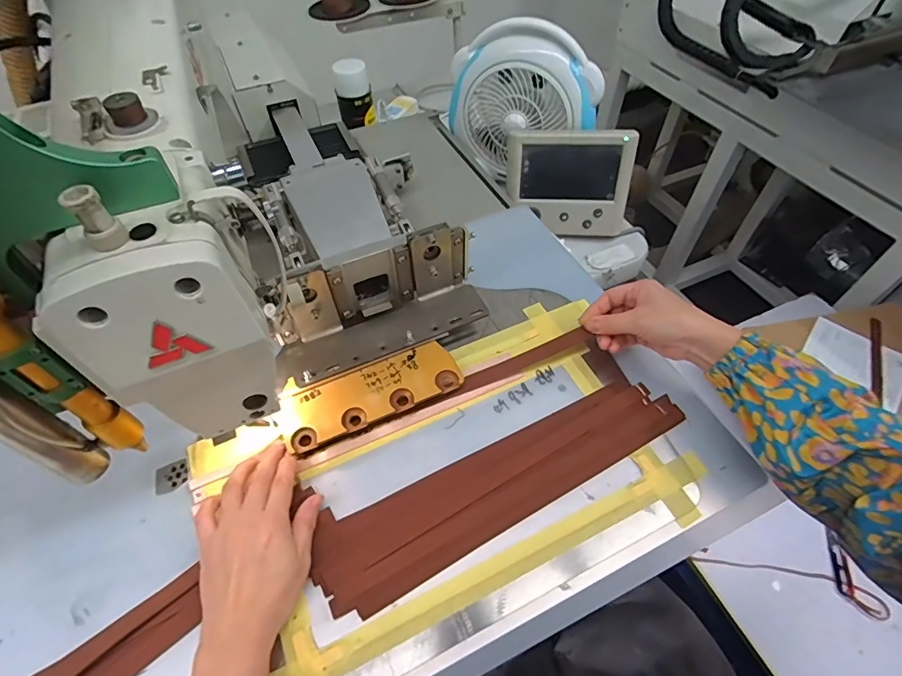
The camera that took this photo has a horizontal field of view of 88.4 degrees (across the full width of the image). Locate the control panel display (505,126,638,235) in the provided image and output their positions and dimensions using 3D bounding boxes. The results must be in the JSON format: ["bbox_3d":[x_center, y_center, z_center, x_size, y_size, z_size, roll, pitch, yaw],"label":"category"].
[{"bbox_3d":[0.193,-0.255,0.764,0.193,0.163,0.038,3,34,8],"label":"control panel display"}]

